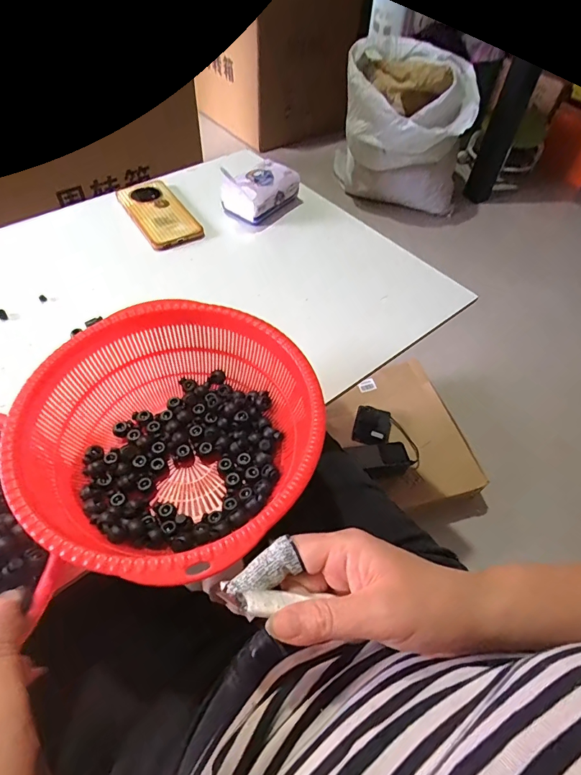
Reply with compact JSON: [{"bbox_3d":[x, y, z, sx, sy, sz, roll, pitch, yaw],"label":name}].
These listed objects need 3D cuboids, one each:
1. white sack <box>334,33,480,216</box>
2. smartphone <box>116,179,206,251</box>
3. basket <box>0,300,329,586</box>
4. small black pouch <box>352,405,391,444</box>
[{"bbox_3d":[0.361,-0.846,1.437,0.461,0.440,0.252,23,55,14],"label":"white sack"},{"bbox_3d":[-0.200,-0.263,0.638,0.078,0.014,0.169,-26,58,-21],"label":"smartphone"},{"bbox_3d":[-0.092,0.044,0.359,0.220,0.084,0.225,1,53,-2],"label":"basket"},{"bbox_3d":[0.179,0.079,0.924,0.076,0.023,0.091,15,54,8],"label":"small black pouch"}]

